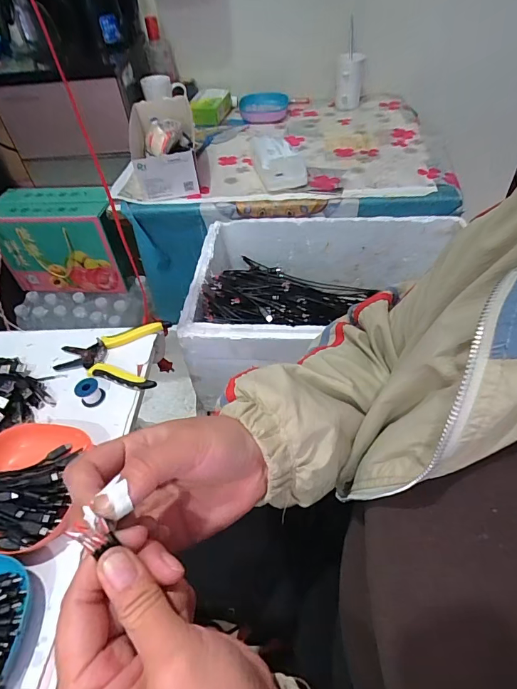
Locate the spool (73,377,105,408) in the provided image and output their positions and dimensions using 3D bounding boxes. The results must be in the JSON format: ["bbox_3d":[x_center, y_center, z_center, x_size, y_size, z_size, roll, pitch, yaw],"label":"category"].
[{"bbox_3d":[-0.222,0.063,0.527,0.030,0.028,0.028,-2,48,2],"label":"spool"}]

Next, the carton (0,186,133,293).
[{"bbox_3d":[-0.509,-0.285,1.097,0.338,0.230,0.161,2,48,6],"label":"carton"}]

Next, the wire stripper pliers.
[{"bbox_3d":[-0.213,0.014,0.576,0.155,0.017,0.121,0,48,4],"label":"wire stripper pliers"}]

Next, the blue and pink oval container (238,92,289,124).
[{"bbox_3d":[0.015,-0.676,1.137,0.135,0.061,0.106,-2,48,3],"label":"blue and pink oval container"}]

